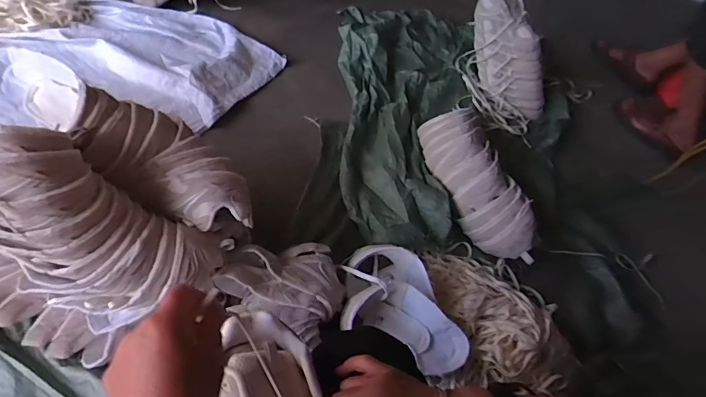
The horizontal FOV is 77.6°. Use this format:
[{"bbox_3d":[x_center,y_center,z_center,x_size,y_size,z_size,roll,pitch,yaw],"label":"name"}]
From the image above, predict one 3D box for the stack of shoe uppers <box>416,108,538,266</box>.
[{"bbox_3d":[0.299,-0.045,1.048,0.142,0.099,0.416,-13,60,-20],"label":"stack of shoe uppers"}]

